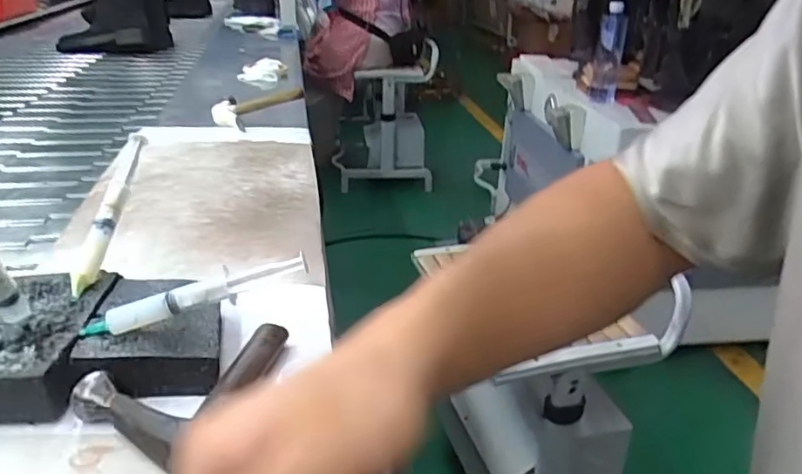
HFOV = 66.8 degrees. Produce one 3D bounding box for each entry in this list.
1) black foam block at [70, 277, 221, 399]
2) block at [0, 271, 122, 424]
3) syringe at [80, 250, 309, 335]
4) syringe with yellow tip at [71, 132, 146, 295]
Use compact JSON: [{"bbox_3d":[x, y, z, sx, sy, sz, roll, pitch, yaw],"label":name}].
[{"bbox_3d":[-0.169,0.065,0.423,0.088,0.035,0.104,-4,27,-13],"label":"black foam block"},{"bbox_3d":[-0.247,0.068,0.406,0.087,0.032,0.121,-3,27,-10],"label":"block"},{"bbox_3d":[-0.145,0.042,0.398,0.129,0.019,0.012,-18,28,-1],"label":"syringe"},{"bbox_3d":[-0.226,-0.021,0.472,0.017,0.018,0.144,5,62,5],"label":"syringe with yellow tip"}]

